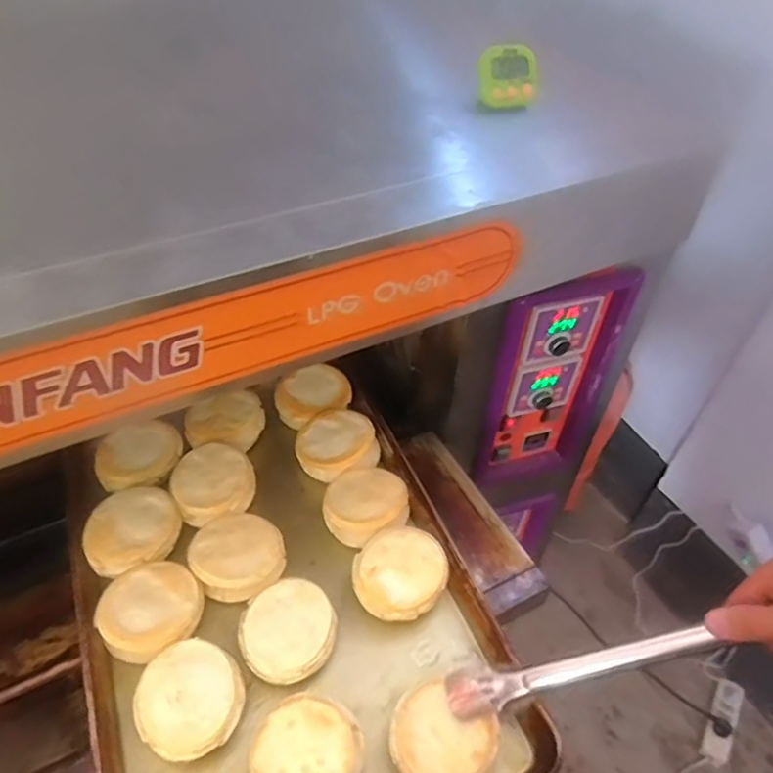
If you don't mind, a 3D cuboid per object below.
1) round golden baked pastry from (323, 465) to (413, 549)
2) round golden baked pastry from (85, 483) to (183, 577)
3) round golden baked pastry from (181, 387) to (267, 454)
[{"bbox_3d":[-0.027,0.136,0.774,0.103,0.047,0.104,0,43,0],"label":"round golden baked pastry"},{"bbox_3d":[-0.292,0.166,0.728,0.102,0.031,0.091,-21,47,-22],"label":"round golden baked pastry"},{"bbox_3d":[-0.217,0.051,0.848,0.098,0.028,0.085,-4,68,0],"label":"round golden baked pastry"}]

